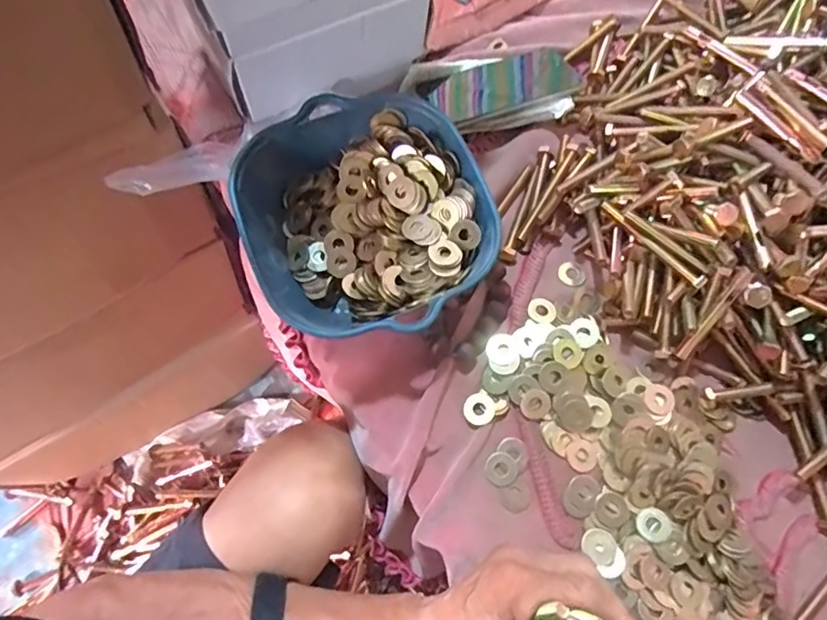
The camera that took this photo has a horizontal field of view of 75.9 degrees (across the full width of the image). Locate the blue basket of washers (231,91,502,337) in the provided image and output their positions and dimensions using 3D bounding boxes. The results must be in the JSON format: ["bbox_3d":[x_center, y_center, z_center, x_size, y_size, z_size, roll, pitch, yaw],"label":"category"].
[{"bbox_3d":[-0.037,-0.070,0.433,0.198,0.074,0.198,1,73,-2],"label":"blue basket of washers"}]

